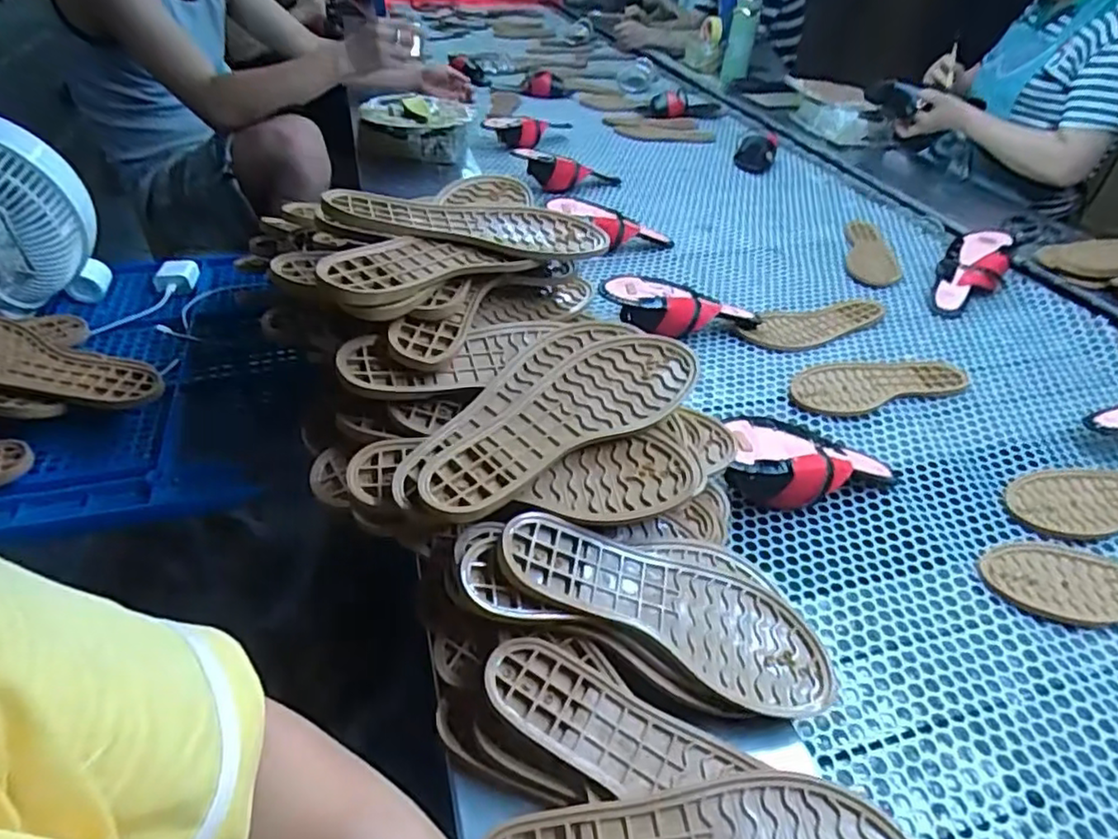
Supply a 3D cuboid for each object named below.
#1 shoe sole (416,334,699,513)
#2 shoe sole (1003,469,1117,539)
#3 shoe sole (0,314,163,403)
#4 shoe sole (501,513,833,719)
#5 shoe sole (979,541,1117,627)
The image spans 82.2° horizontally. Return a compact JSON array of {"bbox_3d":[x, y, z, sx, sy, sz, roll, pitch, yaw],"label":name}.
[{"bbox_3d":[0.001,-0.008,0.500,0.244,0.033,0.090,-22,49,-27],"label":"shoe sole"},{"bbox_3d":[0.583,0.081,0.672,0.232,0.007,0.084,-6,41,-8],"label":"shoe sole"},{"bbox_3d":[-0.513,-0.059,0.627,0.239,0.018,0.091,16,41,-1],"label":"shoe sole"},{"bbox_3d":[0.077,0.131,0.459,0.244,0.020,0.090,24,42,-3],"label":"shoe sole"},{"bbox_3d":[0.523,0.156,0.591,0.244,0.009,0.091,7,41,7],"label":"shoe sole"}]

